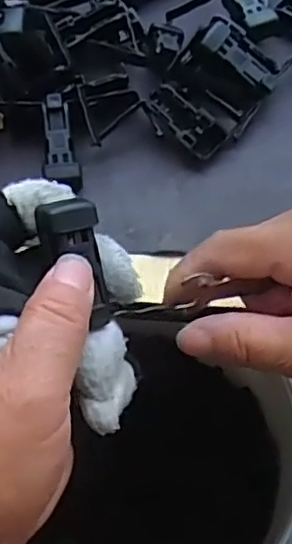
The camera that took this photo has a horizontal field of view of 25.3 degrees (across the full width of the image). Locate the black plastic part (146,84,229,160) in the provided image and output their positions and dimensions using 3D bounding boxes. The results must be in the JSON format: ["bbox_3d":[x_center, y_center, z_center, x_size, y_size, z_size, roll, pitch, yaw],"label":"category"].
[{"bbox_3d":[0.020,-0.081,0.351,0.020,0.020,0.047,-37,68,-13],"label":"black plastic part"}]

